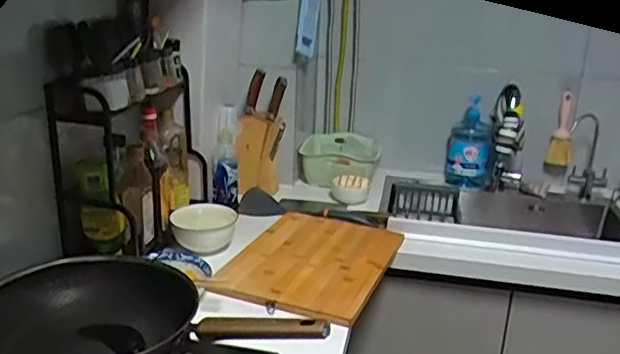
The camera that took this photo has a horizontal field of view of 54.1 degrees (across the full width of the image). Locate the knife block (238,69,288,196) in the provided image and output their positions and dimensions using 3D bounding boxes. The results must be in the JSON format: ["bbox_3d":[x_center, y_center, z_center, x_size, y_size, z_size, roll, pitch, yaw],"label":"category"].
[{"bbox_3d":[-0.126,-0.106,1.565,0.115,0.307,0.085,-1,19,-10],"label":"knife block"}]

